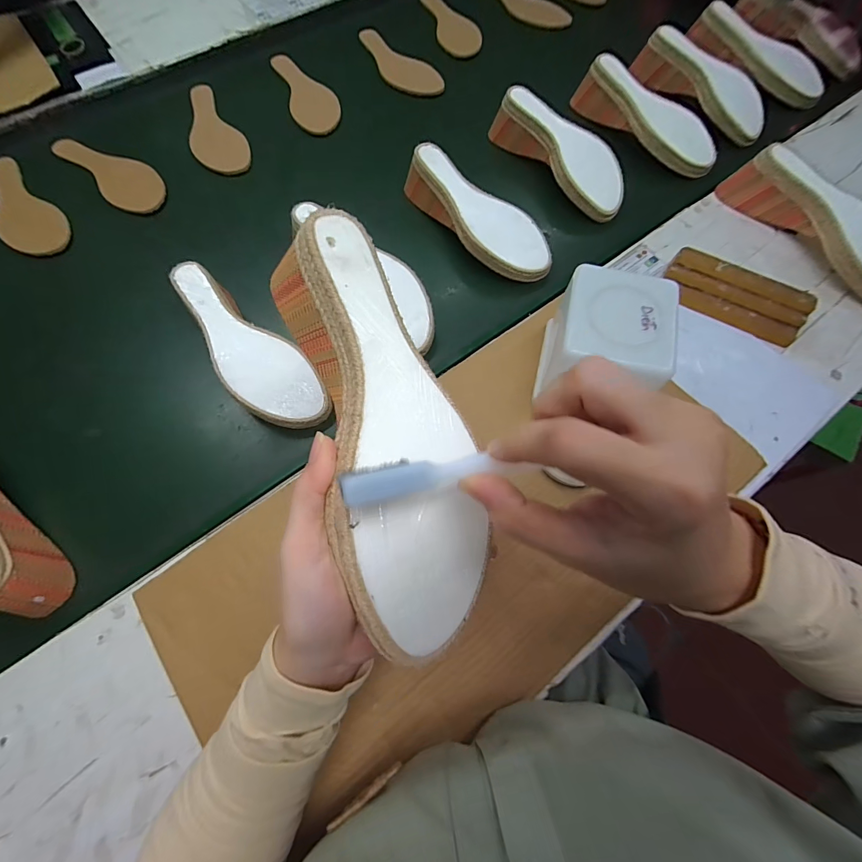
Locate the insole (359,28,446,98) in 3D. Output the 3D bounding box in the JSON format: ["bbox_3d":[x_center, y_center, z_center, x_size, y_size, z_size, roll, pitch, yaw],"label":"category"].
[{"bbox_3d":[-0.068,-0.663,0.690,0.070,0.011,0.230,-35,72,-14],"label":"insole"}]

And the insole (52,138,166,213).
[{"bbox_3d":[-0.489,-0.403,0.593,0.229,0.008,0.081,39,72,15],"label":"insole"}]

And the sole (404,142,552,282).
[{"bbox_3d":[0.059,-0.290,0.518,0.090,0.069,0.232,-36,72,-14],"label":"sole"}]

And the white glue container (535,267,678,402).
[{"bbox_3d":[0.169,-0.082,0.385,0.100,0.105,0.107,15,68,6],"label":"white glue container"}]

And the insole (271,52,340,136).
[{"bbox_3d":[-0.212,-0.587,0.663,0.079,0.006,0.229,-19,68,-8],"label":"insole"}]

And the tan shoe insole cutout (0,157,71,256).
[{"bbox_3d":[-0.603,-0.328,0.559,0.231,0.008,0.076,43,73,16],"label":"tan shoe insole cutout"}]

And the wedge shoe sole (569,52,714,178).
[{"bbox_3d":[0.327,-0.480,0.576,0.072,0.055,0.247,-36,72,-14],"label":"wedge shoe sole"}]

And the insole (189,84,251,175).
[{"bbox_3d":[-0.359,-0.489,0.622,0.080,0.008,0.227,-31,71,-12],"label":"insole"}]

